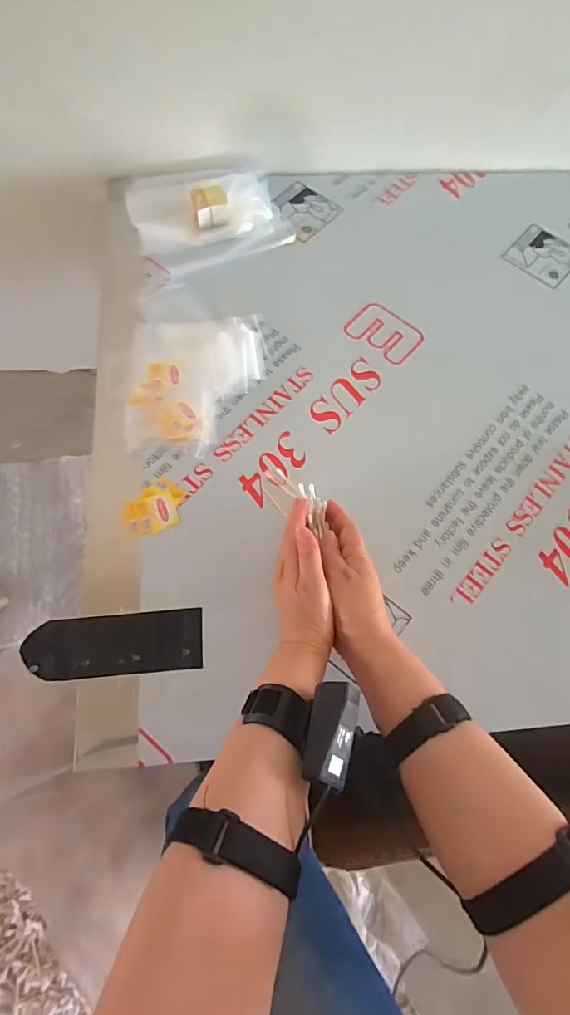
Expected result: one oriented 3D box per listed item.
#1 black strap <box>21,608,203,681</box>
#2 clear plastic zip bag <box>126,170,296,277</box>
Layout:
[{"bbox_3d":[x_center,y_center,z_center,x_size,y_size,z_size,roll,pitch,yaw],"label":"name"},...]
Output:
[{"bbox_3d":[-0.175,0.141,0.478,0.177,0.008,0.060,-4,71,-4],"label":"black strap"},{"bbox_3d":[-0.110,-0.420,0.654,0.200,0.042,0.161,-22,74,-10],"label":"clear plastic zip bag"}]

